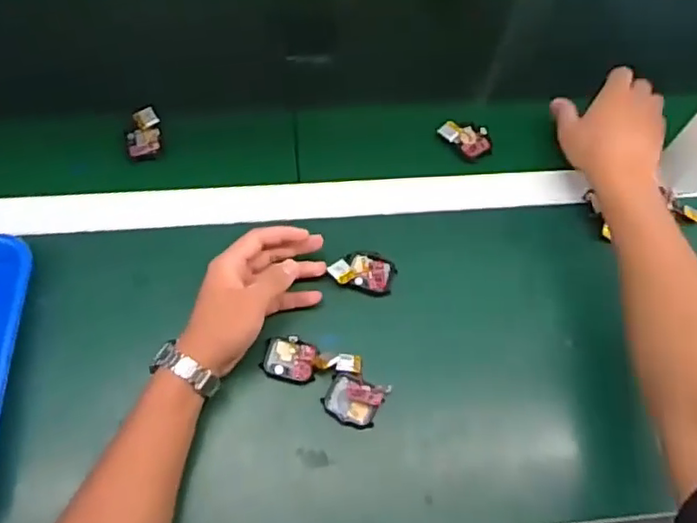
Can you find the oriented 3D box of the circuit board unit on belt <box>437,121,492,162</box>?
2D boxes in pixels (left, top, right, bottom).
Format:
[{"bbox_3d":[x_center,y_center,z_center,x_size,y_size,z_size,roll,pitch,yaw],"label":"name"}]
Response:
[{"bbox_3d":[0.130,-0.134,0.659,0.056,0.013,0.041,41,70,10],"label":"circuit board unit on belt"}]

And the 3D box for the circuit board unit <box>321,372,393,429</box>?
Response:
[{"bbox_3d":[0.005,0.119,0.525,0.048,0.014,0.042,22,65,8],"label":"circuit board unit"}]

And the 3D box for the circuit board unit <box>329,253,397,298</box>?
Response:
[{"bbox_3d":[0.015,0.008,0.573,0.057,0.015,0.041,13,64,4],"label":"circuit board unit"}]

